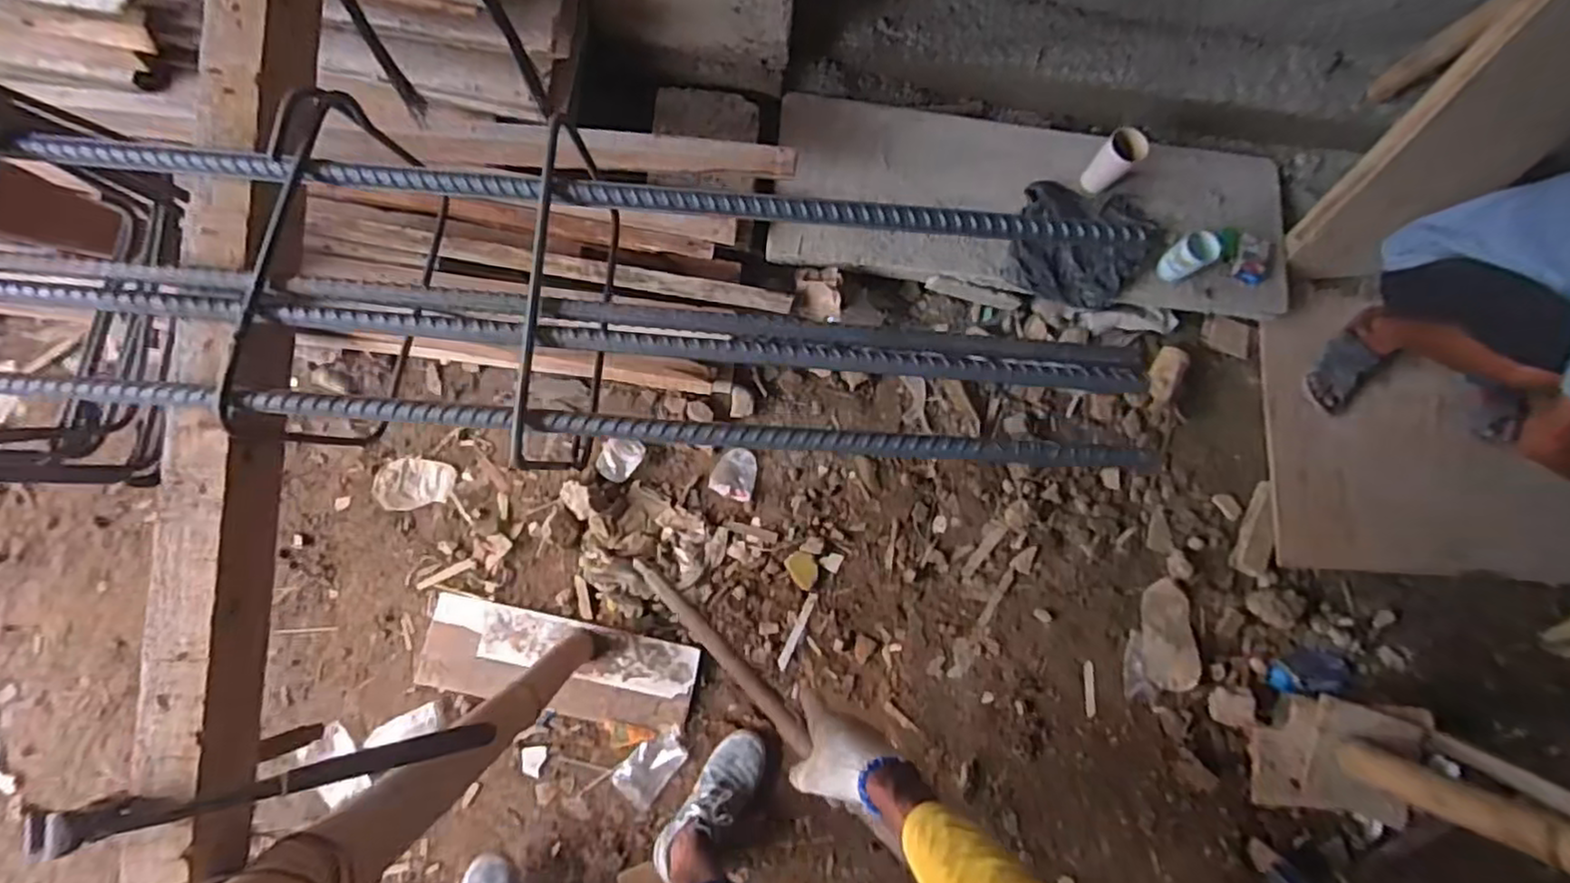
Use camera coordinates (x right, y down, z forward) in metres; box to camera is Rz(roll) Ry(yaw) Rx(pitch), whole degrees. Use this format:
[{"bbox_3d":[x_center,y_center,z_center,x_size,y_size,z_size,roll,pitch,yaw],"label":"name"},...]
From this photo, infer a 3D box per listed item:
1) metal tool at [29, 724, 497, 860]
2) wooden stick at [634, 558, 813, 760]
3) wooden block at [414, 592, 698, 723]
[{"bbox_3d":[-0.294,0.203,0.418,0.221,0.031,0.025,4,82,-42],"label":"metal tool"},{"bbox_3d":[-0.117,0.270,0.974,0.036,0.470,0.026,41,81,-38],"label":"wooden stick"},{"bbox_3d":[-0.439,0.437,1.338,0.526,0.019,0.176,13,83,-2],"label":"wooden block"}]

